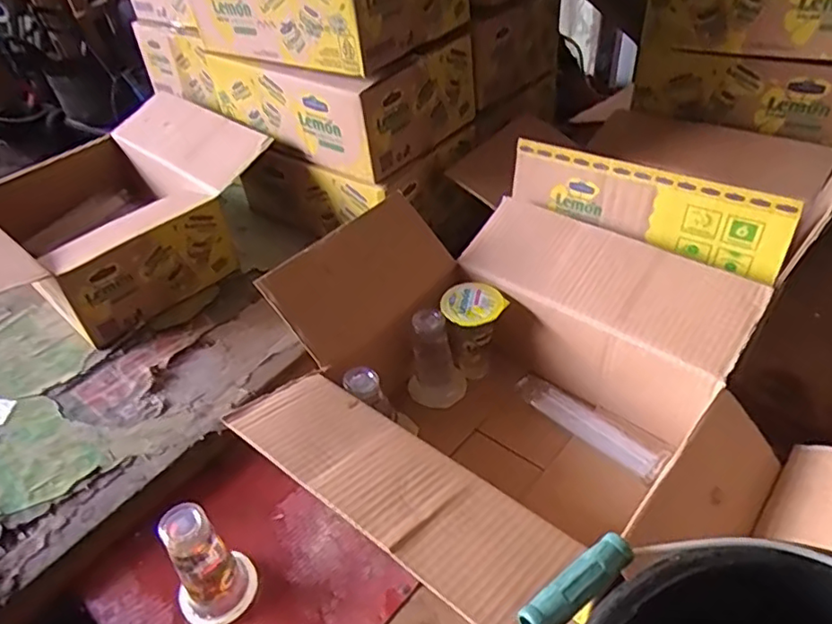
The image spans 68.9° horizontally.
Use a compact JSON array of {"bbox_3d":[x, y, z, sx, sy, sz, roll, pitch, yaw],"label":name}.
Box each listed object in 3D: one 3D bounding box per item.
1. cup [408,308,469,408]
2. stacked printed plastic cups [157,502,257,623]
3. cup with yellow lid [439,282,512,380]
[{"bbox_3d":[0.025,0.055,0.737,0.069,0.113,0.054,-5,42,-1],"label":"cup"},{"bbox_3d":[-0.194,0.233,0.558,0.068,0.124,0.055,-30,49,-26],"label":"stacked printed plastic cups"},{"bbox_3d":[0.071,0.029,0.752,0.070,0.114,0.064,9,44,13],"label":"cup with yellow lid"}]

